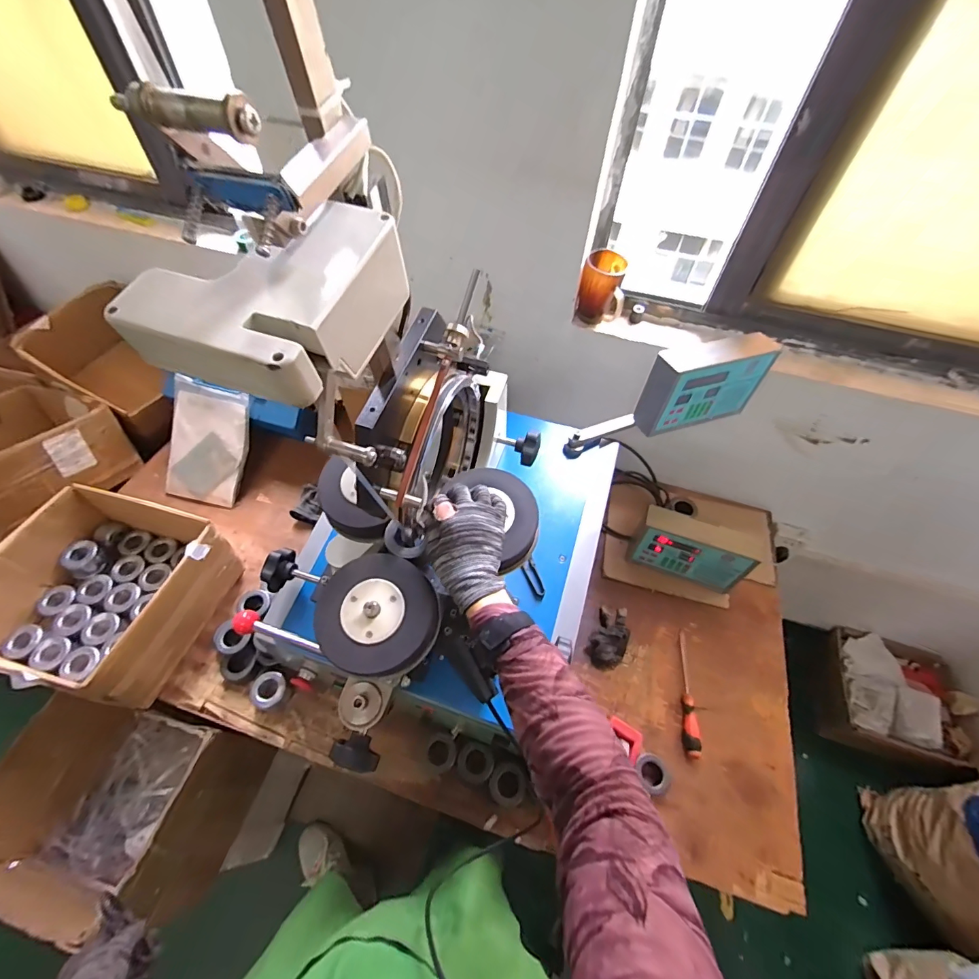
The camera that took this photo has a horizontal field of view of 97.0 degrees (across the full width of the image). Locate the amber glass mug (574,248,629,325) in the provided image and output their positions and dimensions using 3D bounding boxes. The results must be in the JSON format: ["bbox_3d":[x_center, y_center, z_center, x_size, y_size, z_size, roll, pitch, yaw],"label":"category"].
[{"bbox_3d":[0.223,-0.387,0.847,0.089,0.112,0.083,19,56,11],"label":"amber glass mug"}]

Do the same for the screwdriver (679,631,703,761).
[{"bbox_3d":[0.376,0.382,0.828,0.026,0.023,0.227,8,54,4],"label":"screwdriver"}]

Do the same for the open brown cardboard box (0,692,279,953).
[{"bbox_3d":[-0.676,0.593,0.811,0.331,0.287,0.295,11,55,6],"label":"open brown cardboard box"}]

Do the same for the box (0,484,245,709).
[{"bbox_3d":[-0.713,0.180,0.817,0.326,0.152,0.348,13,55,7],"label":"box"}]

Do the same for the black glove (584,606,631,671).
[{"bbox_3d":[0.245,0.295,0.869,0.076,0.062,0.119,26,57,15],"label":"black glove"}]

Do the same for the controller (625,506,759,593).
[{"bbox_3d":[0.424,0.129,0.927,0.226,0.162,0.063,19,56,11],"label":"controller"}]

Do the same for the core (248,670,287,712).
[{"bbox_3d":[-0.402,0.365,0.789,0.066,0.030,0.062,1,54,-1],"label":"core"}]

